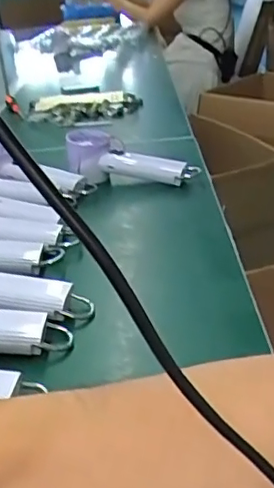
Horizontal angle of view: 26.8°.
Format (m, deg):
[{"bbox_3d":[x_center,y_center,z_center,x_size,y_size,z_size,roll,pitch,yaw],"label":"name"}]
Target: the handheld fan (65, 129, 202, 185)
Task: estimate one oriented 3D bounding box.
[{"bbox_3d":[-0.015,-0.110,0.800,0.177,0.072,0.073,11,31,29],"label":"handheld fan"}]

